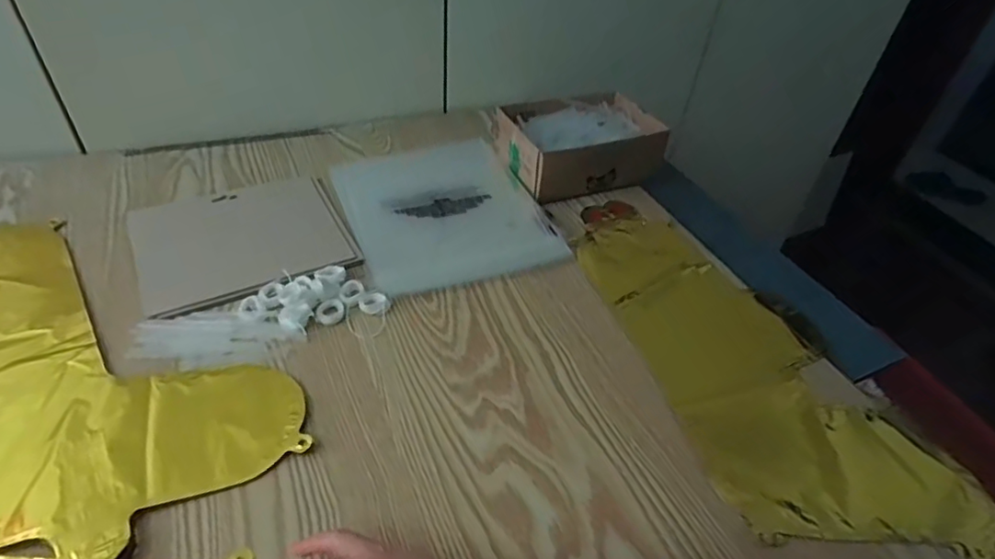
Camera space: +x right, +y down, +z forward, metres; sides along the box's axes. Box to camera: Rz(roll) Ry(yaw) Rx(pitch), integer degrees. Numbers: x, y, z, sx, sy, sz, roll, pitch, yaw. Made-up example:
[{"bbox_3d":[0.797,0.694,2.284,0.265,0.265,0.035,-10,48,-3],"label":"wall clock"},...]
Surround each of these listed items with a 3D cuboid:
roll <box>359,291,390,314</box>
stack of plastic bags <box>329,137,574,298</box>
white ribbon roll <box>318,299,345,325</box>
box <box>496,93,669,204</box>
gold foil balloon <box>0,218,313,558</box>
[{"bbox_3d":[-0.117,0.022,0.550,0.028,0.009,0.023,-5,44,-12],"label":"roll"},{"bbox_3d":[-0.067,-0.086,0.672,0.208,0.014,0.258,-14,46,-21],"label":"stack of plastic bags"},{"bbox_3d":[-0.155,0.030,0.539,0.024,0.006,0.027,-3,43,-10],"label":"white ribbon roll"},{"bbox_3d":[0.100,-0.180,0.741,0.184,0.071,0.147,-10,45,-17],"label":"box"},{"bbox_3d":[-0.354,0.054,0.488,0.232,0.009,0.399,-27,52,-31],"label":"gold foil balloon"}]

